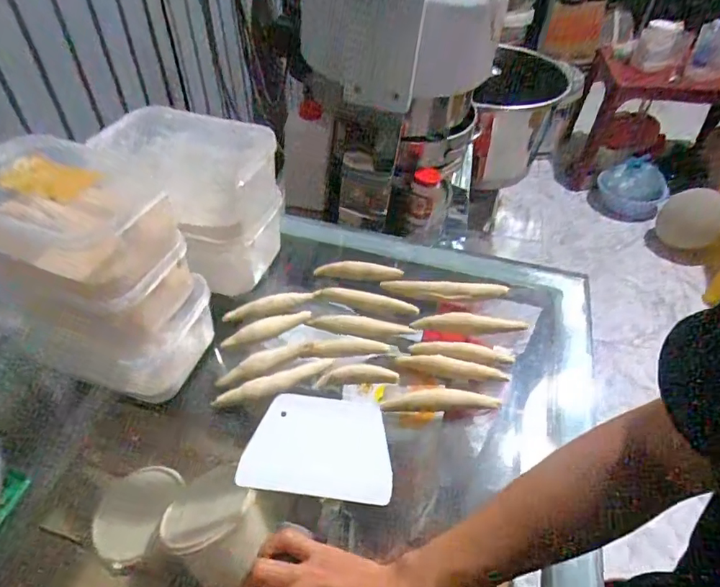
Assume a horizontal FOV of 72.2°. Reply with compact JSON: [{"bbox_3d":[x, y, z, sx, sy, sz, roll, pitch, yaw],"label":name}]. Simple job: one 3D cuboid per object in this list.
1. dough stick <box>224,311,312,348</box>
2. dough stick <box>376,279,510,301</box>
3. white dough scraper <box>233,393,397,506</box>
[{"bbox_3d":[-0.114,0.042,0.606,0.110,0.020,0.018,-21,50,-19],"label":"dough stick"},{"bbox_3d":[0.116,-0.006,0.661,0.169,0.022,0.027,-1,47,-1],"label":"dough stick"},{"bbox_3d":[-0.041,0.158,0.517,0.148,0.008,0.103,6,51,3],"label":"white dough scraper"}]

